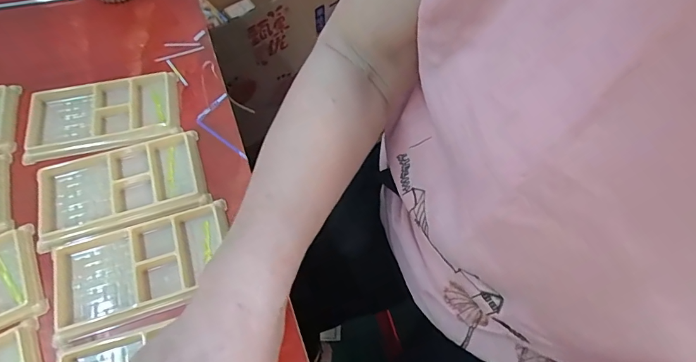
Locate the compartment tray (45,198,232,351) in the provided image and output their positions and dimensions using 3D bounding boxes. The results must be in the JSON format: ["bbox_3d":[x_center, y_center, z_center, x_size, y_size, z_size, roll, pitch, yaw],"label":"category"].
[{"bbox_3d":[-0.163,0.068,0.338,0.139,0.020,0.078,-21,63,-11],"label":"compartment tray"}]

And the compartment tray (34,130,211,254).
[{"bbox_3d":[-0.197,0.005,0.371,0.135,0.015,0.077,-18,63,-10],"label":"compartment tray"}]

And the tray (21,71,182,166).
[{"bbox_3d":[-0.233,-0.063,0.405,0.133,0.012,0.077,-13,62,-9],"label":"tray"}]

